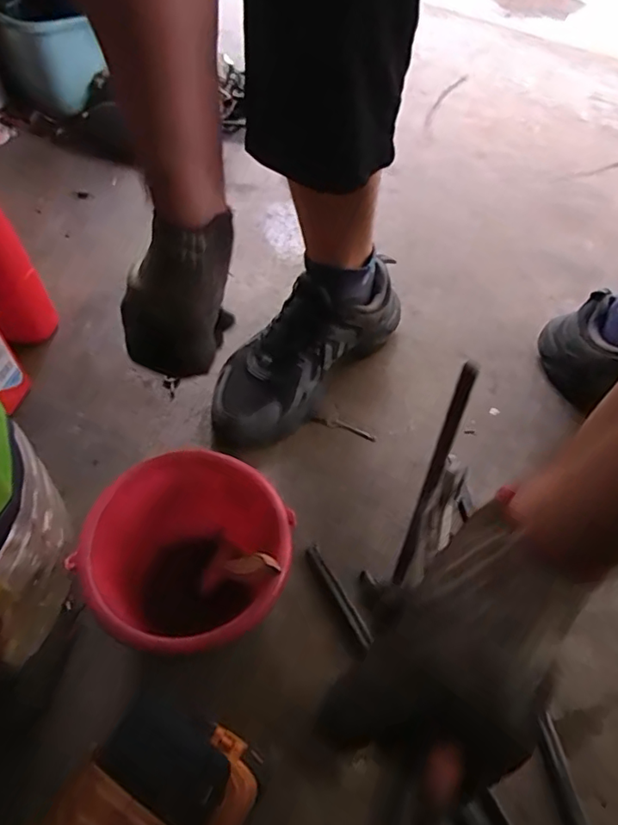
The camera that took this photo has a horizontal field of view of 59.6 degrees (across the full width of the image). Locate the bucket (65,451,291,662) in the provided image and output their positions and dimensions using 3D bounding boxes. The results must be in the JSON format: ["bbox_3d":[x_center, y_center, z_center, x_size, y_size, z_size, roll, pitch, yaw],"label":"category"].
[{"bbox_3d":[-0.089,0.126,0.439,0.144,0.143,0.131,0,54,0],"label":"bucket"}]

